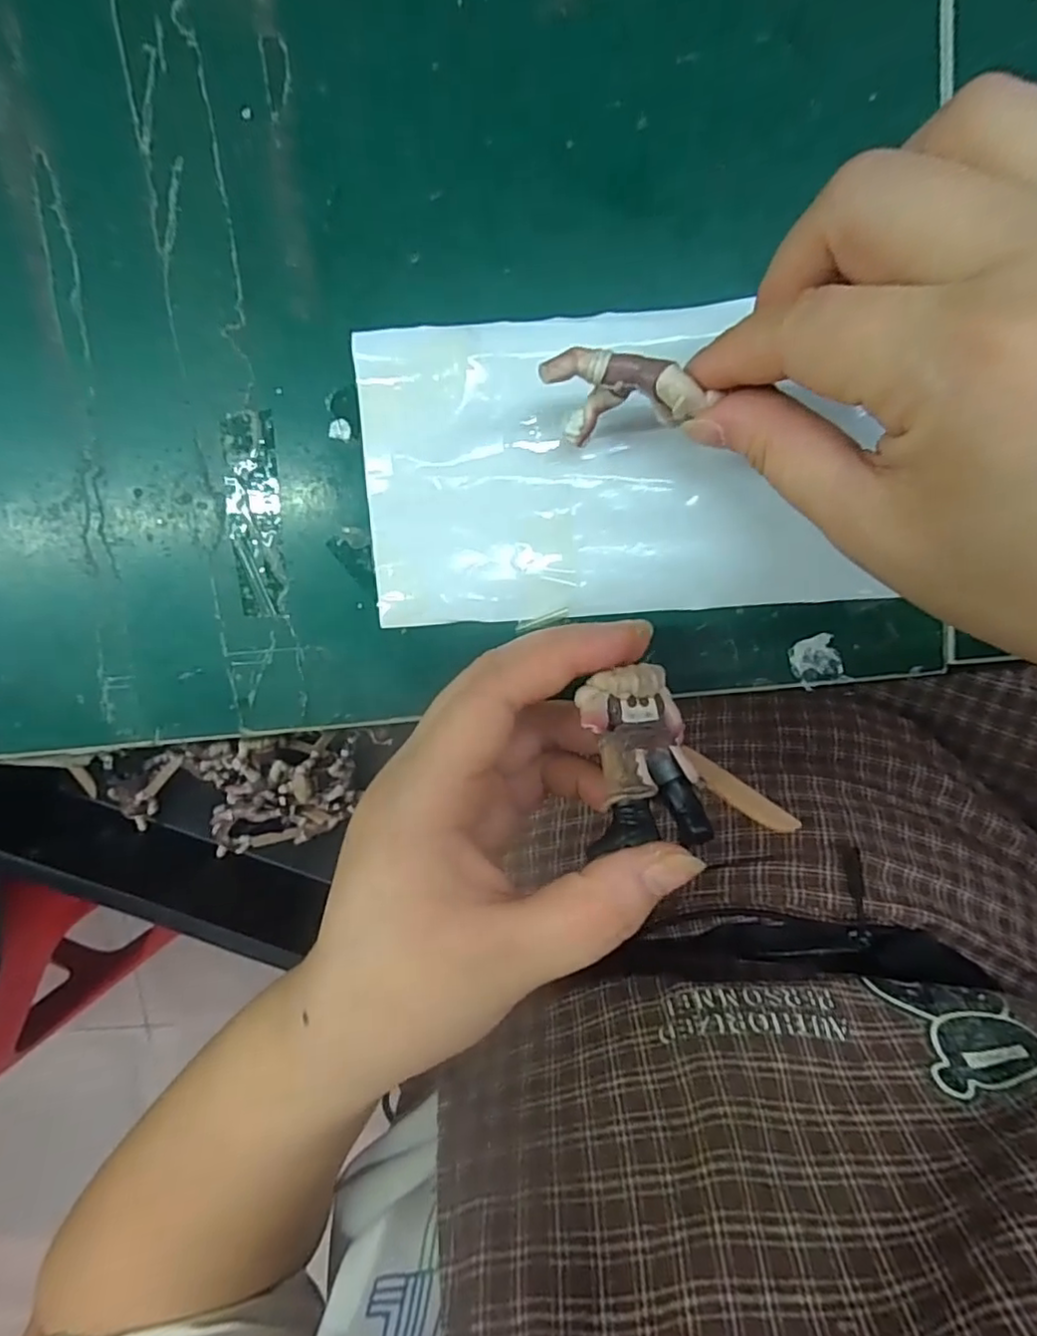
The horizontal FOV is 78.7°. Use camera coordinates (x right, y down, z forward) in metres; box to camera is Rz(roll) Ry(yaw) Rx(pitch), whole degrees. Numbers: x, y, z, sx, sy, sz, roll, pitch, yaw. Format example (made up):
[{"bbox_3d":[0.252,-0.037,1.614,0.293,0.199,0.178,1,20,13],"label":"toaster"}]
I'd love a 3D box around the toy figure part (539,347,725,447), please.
[{"bbox_3d":[0.029,-0.080,0.183,0.042,0.019,0.022,-5,99,4],"label":"toy figure part"}]

